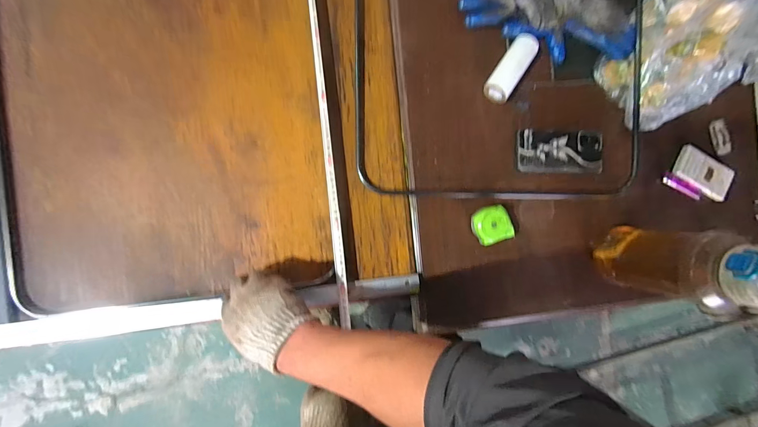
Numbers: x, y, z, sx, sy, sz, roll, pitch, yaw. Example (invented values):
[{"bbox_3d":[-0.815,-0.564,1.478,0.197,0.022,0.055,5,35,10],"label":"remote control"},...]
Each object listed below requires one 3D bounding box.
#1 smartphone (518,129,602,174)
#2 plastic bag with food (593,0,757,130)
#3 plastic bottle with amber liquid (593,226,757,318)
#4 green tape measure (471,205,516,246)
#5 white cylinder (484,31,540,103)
[{"bbox_3d":[0.310,-0.106,0.571,0.150,0.007,0.070,0,90,-7],"label":"smartphone"},{"bbox_3d":[0.513,-0.283,0.548,0.254,0.098,0.210,-24,93,-6],"label":"plastic bag with food"},{"bbox_3d":[0.411,0.070,0.467,0.083,0.238,0.099,11,89,-7],"label":"plastic bottle with amber liquid"},{"bbox_3d":[0.180,0.019,0.547,0.058,0.037,0.059,-21,93,-6],"label":"green tape measure"},{"bbox_3d":[0.215,-0.237,0.547,0.042,0.034,0.112,33,87,-6],"label":"white cylinder"}]

